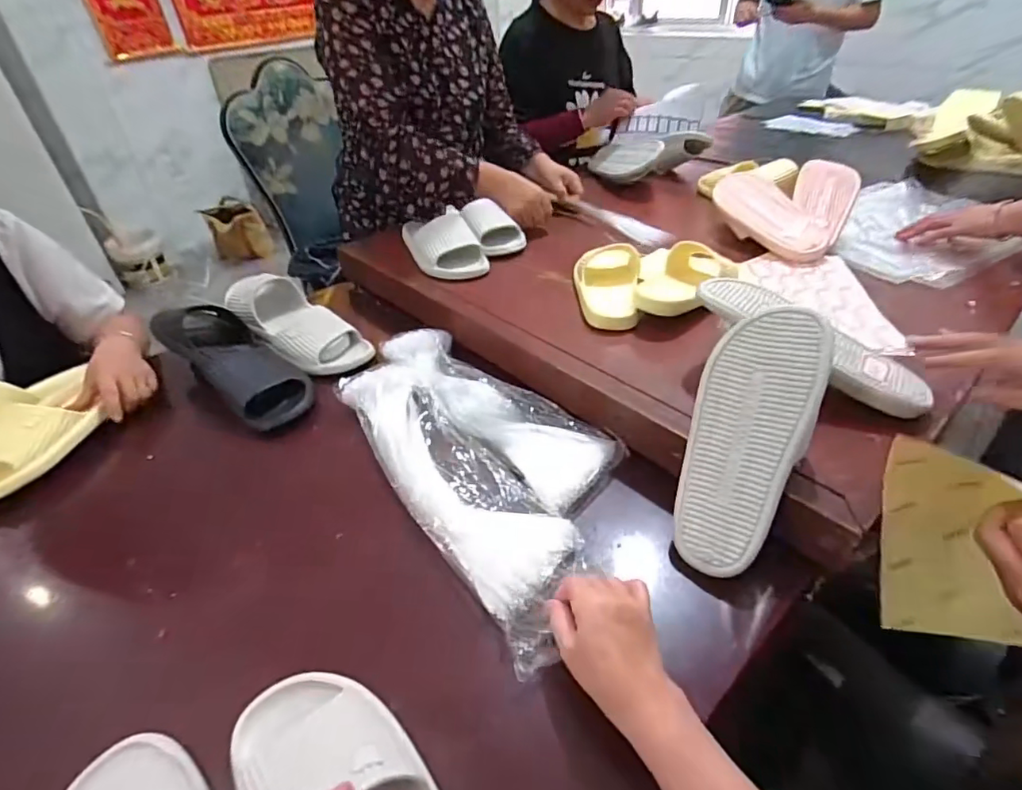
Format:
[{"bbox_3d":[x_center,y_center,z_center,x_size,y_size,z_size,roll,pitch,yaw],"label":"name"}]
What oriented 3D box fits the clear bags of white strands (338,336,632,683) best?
[{"bbox_3d":[-0.031,0.058,0.674,0.248,0.031,0.511,-25,44,-24],"label":"clear bags of white strands"}]

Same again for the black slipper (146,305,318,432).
[{"bbox_3d":[-0.427,-0.061,0.809,0.307,0.088,0.117,25,47,30],"label":"black slipper"}]

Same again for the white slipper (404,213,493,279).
[{"bbox_3d":[-0.134,-0.299,0.999,0.126,0.060,0.226,-16,41,-15],"label":"white slipper"}]

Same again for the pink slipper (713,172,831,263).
[{"bbox_3d":[0.481,-0.318,0.983,0.107,0.067,0.253,-36,54,1],"label":"pink slipper"}]

